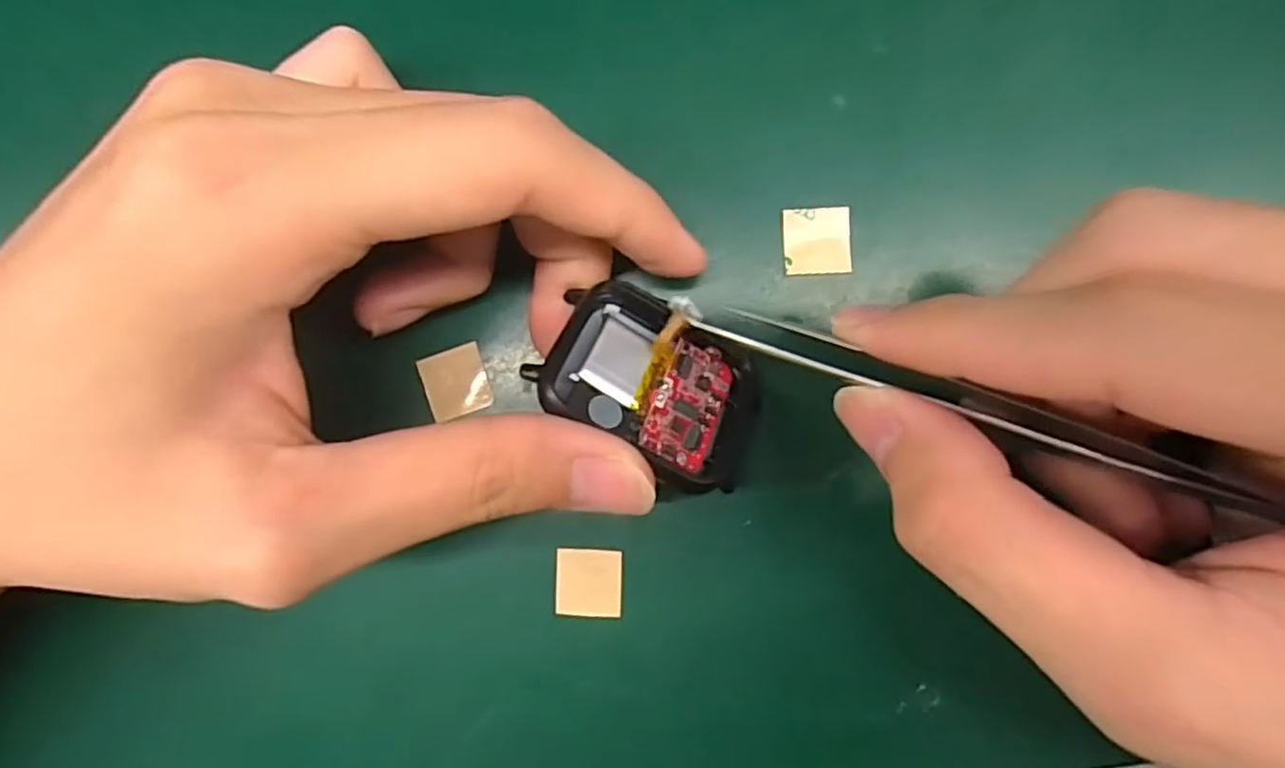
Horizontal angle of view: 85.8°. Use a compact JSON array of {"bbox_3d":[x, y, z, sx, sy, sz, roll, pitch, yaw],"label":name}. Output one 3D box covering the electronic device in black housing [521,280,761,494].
[{"bbox_3d":[0.004,-0.001,0.147,0.046,0.007,0.040,33,52,-7],"label":"electronic device in black housing"}]

